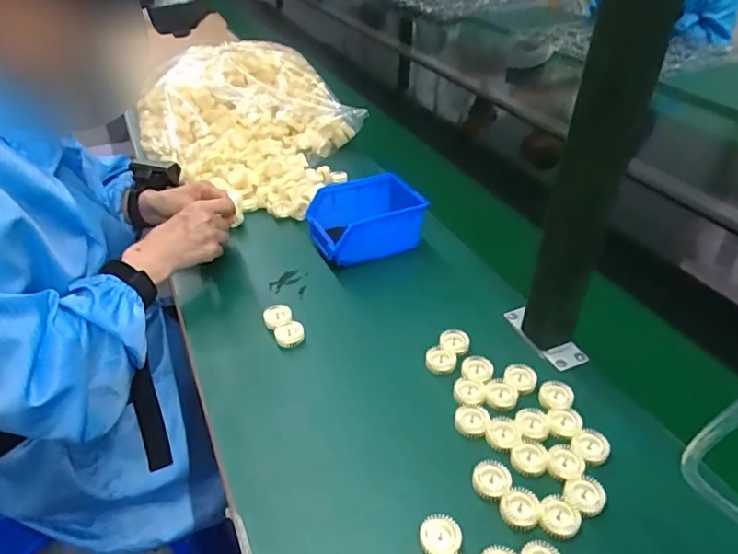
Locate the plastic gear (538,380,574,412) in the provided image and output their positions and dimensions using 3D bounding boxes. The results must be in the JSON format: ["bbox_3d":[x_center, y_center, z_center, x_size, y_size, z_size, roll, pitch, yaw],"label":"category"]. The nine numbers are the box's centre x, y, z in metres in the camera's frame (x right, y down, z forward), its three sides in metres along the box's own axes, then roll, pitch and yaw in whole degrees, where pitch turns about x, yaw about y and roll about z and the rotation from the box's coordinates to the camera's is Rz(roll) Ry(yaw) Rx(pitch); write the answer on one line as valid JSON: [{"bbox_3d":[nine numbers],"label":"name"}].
[{"bbox_3d":[0.184,0.115,0.525,0.032,0.011,0.029,2,37,2],"label":"plastic gear"}]

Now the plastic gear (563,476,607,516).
[{"bbox_3d":[0.178,0.180,0.442,0.032,0.009,0.030,0,37,0],"label":"plastic gear"}]

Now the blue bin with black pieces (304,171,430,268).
[{"bbox_3d":[-0.007,-0.077,0.736,0.143,0.074,0.110,-15,40,-19],"label":"blue bin with black pieces"}]

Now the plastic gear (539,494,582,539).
[{"bbox_3d":[0.153,0.191,0.428,0.031,0.006,0.033,10,38,13],"label":"plastic gear"}]

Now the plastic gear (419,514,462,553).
[{"bbox_3d":[0.055,0.199,0.414,0.031,0.004,0.033,0,37,0],"label":"plastic gear"}]

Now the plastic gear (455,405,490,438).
[{"bbox_3d":[0.096,0.134,0.503,0.031,0.009,0.030,0,37,0],"label":"plastic gear"}]

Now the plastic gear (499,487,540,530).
[{"bbox_3d":[0.122,0.186,0.432,0.030,0.007,0.030,0,37,0],"label":"plastic gear"}]

